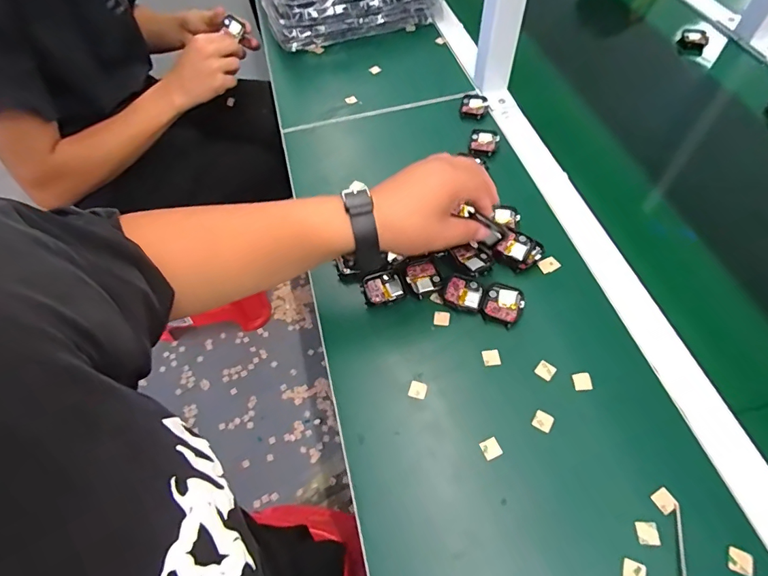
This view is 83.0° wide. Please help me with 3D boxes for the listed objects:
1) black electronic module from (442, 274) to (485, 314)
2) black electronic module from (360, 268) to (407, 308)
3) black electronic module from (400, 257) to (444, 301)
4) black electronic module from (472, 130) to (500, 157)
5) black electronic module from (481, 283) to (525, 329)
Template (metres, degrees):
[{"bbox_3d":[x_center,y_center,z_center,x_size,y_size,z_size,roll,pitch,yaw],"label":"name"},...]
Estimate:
[{"bbox_3d":[0.084,0.005,0.456,0.041,0.009,0.037,15,60,12],"label":"black electronic module"},{"bbox_3d":[-0.001,0.001,0.467,0.043,0.010,0.035,-18,59,-9],"label":"black electronic module"},{"bbox_3d":[0.041,-0.012,0.471,0.037,0.007,0.044,-17,59,-8],"label":"black electronic module"},{"bbox_3d":[0.136,-0.196,0.583,0.035,0.010,0.047,13,60,10],"label":"black electronic module"},{"bbox_3d":[0.123,0.017,0.449,0.038,0.008,0.046,19,61,13],"label":"black electronic module"}]

